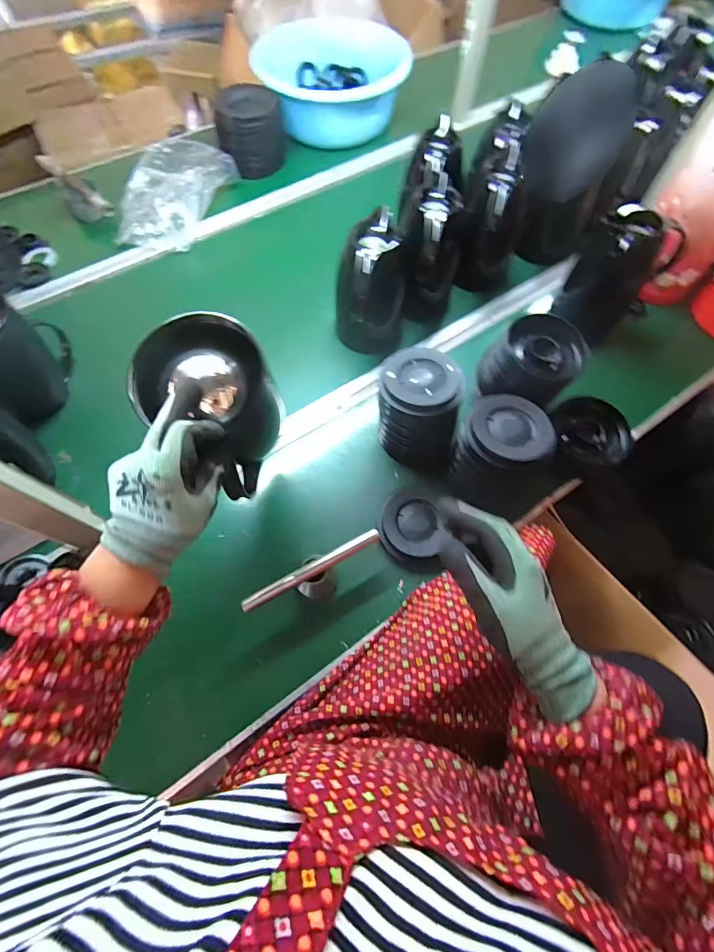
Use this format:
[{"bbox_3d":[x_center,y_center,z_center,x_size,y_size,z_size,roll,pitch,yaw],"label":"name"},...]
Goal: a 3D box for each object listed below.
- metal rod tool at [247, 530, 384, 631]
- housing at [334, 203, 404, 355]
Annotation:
[{"bbox_3d":[-0.059,0.124,0.546,0.198,0.012,0.020,-27,70,-13],"label":"metal rod tool"},{"bbox_3d":[0.032,-0.316,0.690,0.103,0.174,0.137,9,66,2],"label":"housing"}]

